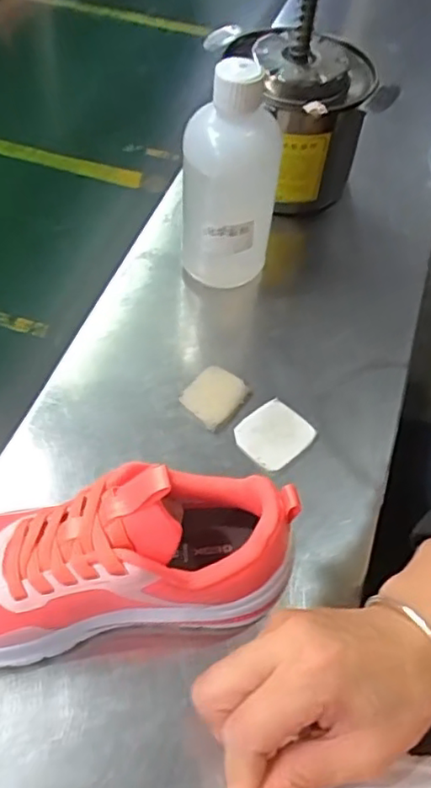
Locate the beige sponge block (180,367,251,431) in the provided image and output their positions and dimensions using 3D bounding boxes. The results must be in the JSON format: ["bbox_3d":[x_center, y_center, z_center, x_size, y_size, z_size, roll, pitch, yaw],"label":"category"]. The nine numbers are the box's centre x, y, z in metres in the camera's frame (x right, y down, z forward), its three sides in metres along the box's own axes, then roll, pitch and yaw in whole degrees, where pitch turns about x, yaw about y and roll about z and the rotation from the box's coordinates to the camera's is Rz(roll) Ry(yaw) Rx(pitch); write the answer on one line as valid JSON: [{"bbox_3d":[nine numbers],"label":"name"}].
[{"bbox_3d":[0.000,0.000,0.468,0.041,0.009,0.046,39,61,21],"label":"beige sponge block"}]

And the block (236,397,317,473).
[{"bbox_3d":[0.044,0.029,0.453,0.046,0.006,0.053,40,62,22],"label":"block"}]

